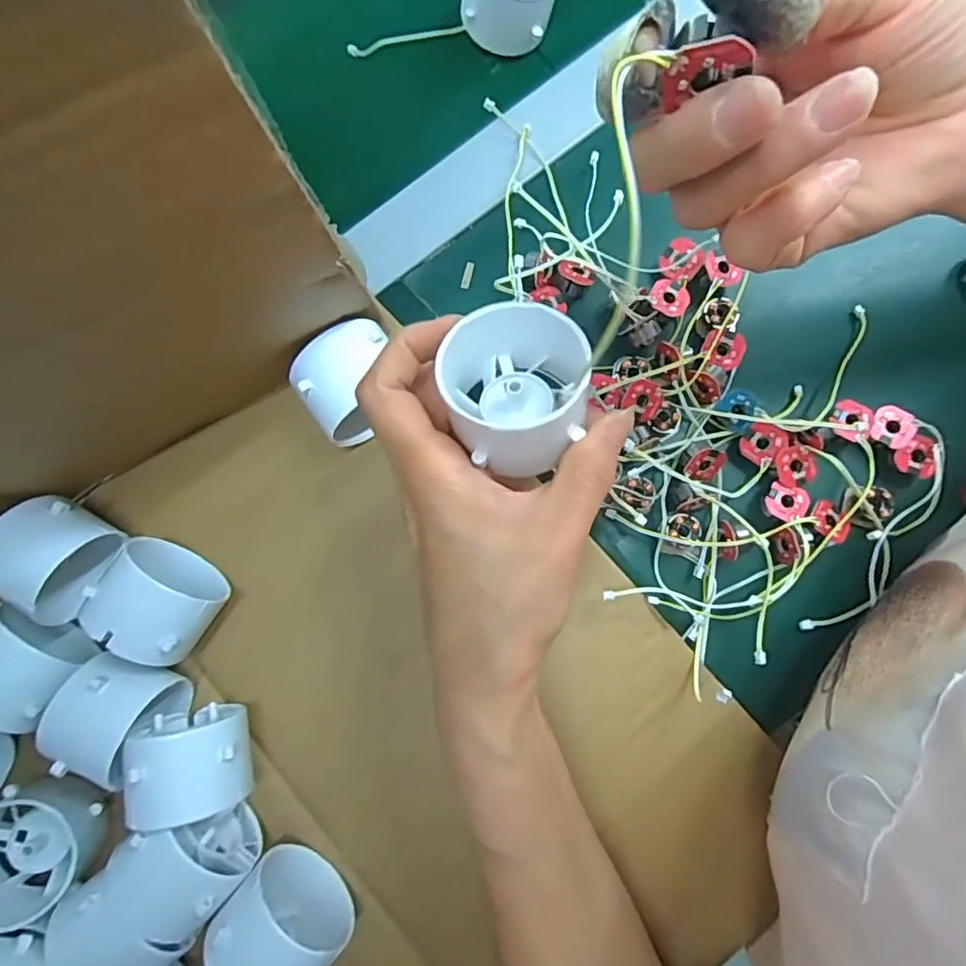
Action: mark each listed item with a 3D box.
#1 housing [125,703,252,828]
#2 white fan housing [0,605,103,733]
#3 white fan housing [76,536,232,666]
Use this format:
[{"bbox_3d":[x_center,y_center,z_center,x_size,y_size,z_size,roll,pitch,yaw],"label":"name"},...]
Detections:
[{"bbox_3d":[-0.123,0.120,0.250,0.045,0.050,0.038,-2,83,3],"label":"housing"},{"bbox_3d":[-0.201,0.083,0.255,0.048,0.050,0.036,40,86,7],"label":"white fan housing"},{"bbox_3d":[-0.144,0.053,0.256,0.051,0.043,0.039,33,86,6],"label":"white fan housing"}]

